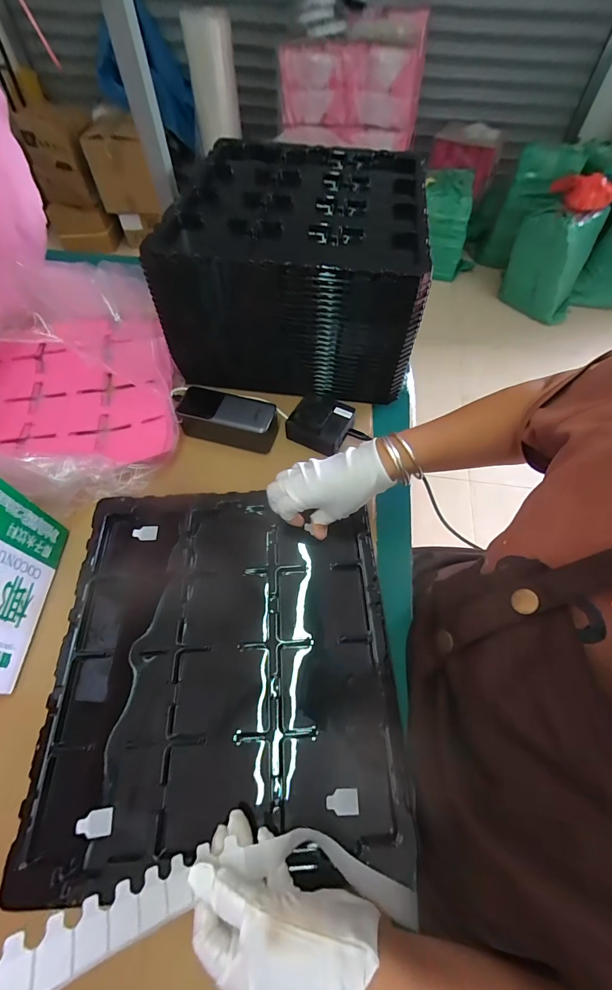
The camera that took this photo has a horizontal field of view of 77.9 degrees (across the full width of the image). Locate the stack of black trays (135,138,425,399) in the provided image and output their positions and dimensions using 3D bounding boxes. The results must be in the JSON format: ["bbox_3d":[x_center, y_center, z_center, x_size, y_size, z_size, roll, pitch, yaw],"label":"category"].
[{"bbox_3d":[-0.004,-0.367,0.595,0.330,0.199,0.366,6,60,3],"label":"stack of black trays"}]

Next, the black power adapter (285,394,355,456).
[{"bbox_3d":[0.021,-0.103,0.531,0.079,0.035,0.074,24,62,13],"label":"black power adapter"}]

